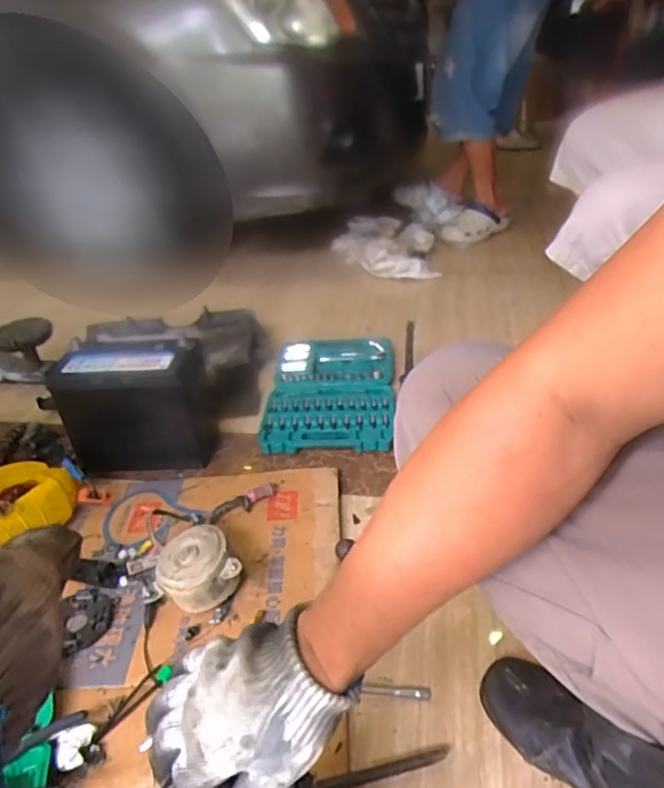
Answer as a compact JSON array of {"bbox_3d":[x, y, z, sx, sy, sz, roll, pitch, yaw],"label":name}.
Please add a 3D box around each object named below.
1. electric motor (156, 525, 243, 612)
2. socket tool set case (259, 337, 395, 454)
[{"bbox_3d":[-0.175,0.232,0.767,0.108,0.078,0.090,-11,34,-9],"label":"electric motor"},{"bbox_3d":[0.002,-0.017,1.195,0.254,0.035,0.417,-1,34,6],"label":"socket tool set case"}]

